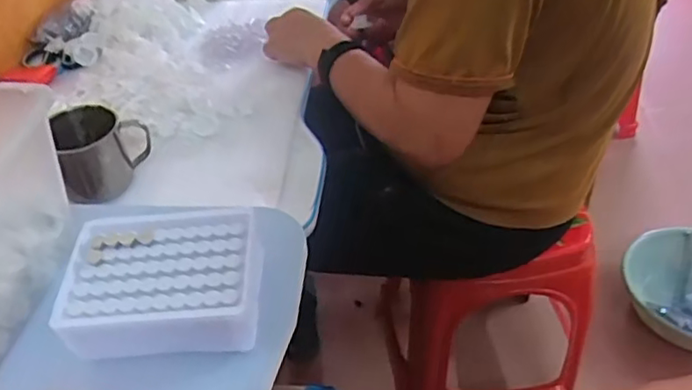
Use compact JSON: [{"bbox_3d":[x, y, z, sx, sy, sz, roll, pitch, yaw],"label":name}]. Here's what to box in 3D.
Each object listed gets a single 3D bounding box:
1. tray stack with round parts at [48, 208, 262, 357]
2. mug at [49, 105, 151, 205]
[{"bbox_3d":[-0.135,0.069,0.446,0.133,0.059,0.105,-4,42,-1],"label":"tray stack with round parts"},{"bbox_3d":[-0.266,-0.049,0.657,0.104,0.079,0.066,-32,49,-28],"label":"mug"}]

